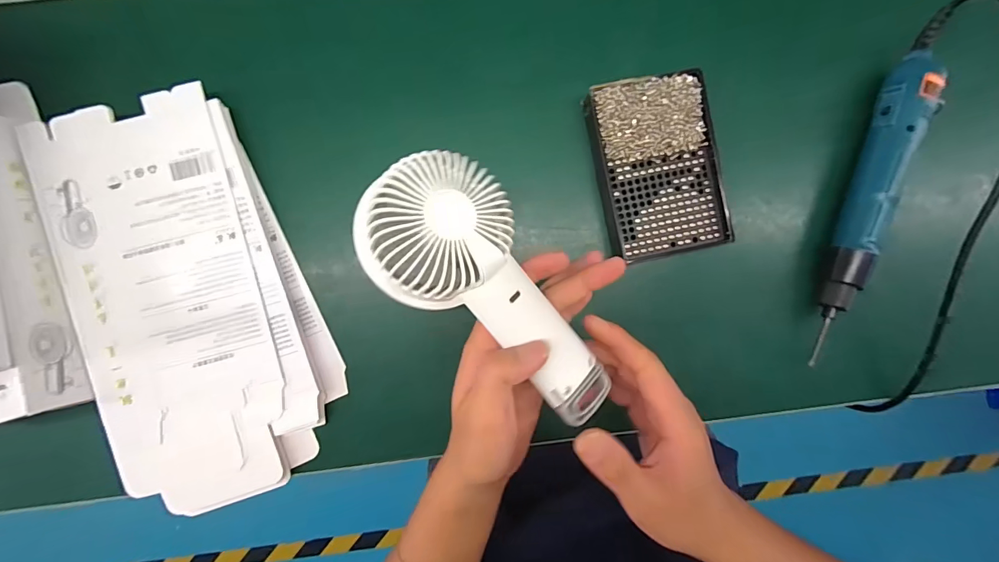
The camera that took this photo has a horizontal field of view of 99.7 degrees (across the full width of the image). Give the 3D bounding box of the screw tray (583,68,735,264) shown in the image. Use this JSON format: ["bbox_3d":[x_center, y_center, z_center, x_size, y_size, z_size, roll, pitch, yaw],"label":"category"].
[{"bbox_3d":[0.124,-0.088,0.331,0.092,0.018,0.135,-13,92,-3],"label":"screw tray"}]

